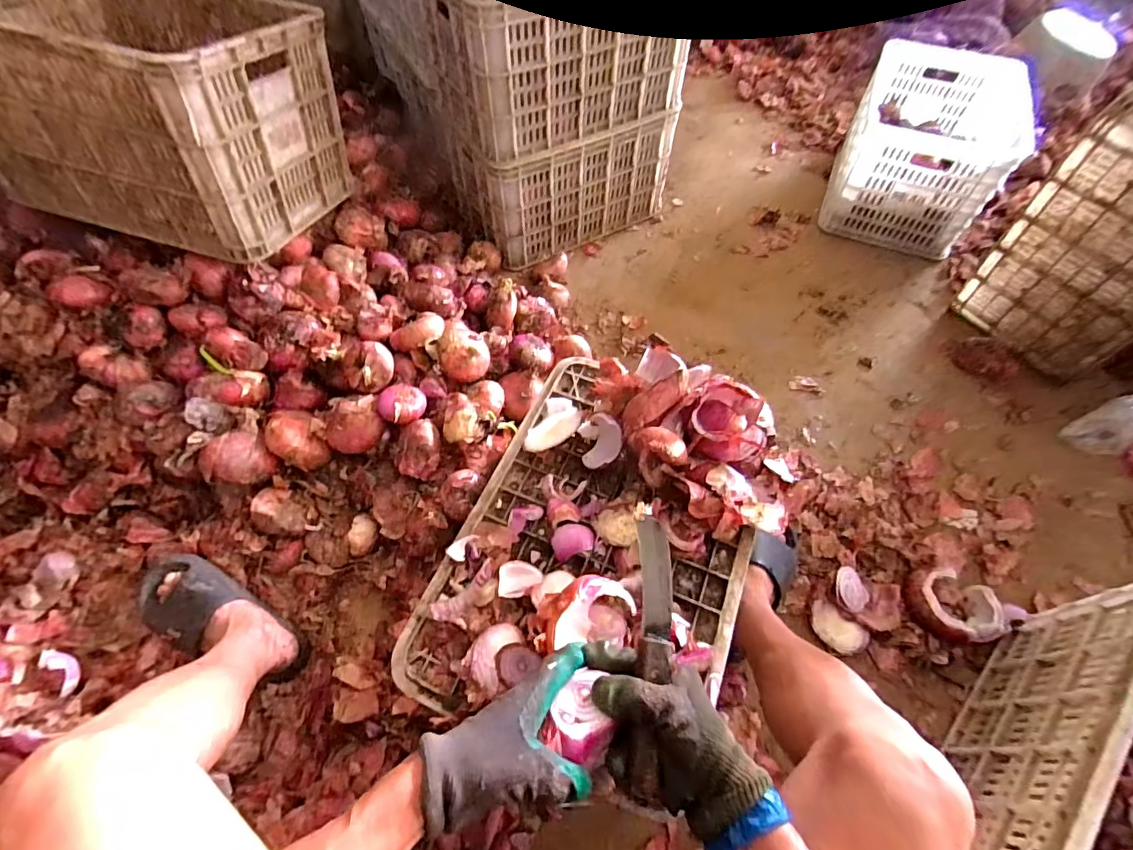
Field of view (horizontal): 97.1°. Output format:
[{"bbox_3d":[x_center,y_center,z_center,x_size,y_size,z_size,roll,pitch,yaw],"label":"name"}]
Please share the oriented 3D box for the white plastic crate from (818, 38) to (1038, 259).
[{"bbox_3d":[0.986,-0.778,1.391,0.375,0.265,0.595,21,60,13],"label":"white plastic crate"}]

